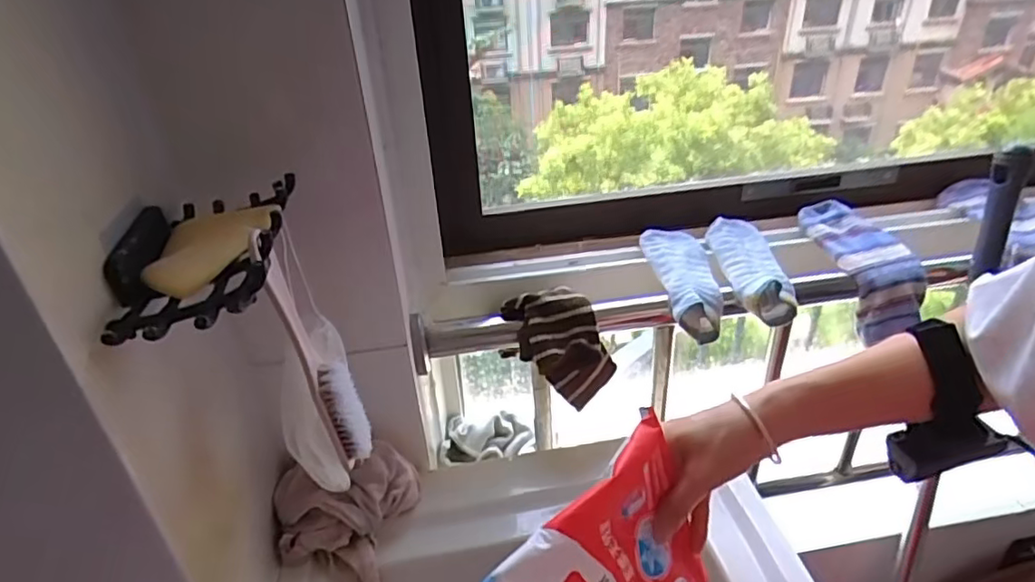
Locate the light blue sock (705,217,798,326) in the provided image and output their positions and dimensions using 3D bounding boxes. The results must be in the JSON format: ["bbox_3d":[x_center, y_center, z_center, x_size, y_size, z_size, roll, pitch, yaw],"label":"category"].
[{"bbox_3d":[0.245,-0.030,0.642,0.060,0.037,0.153,-5,44,-2],"label":"light blue sock"}]

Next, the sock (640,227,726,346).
[{"bbox_3d":[0.175,-0.016,0.638,0.063,0.042,0.147,-5,46,-2],"label":"sock"}]

